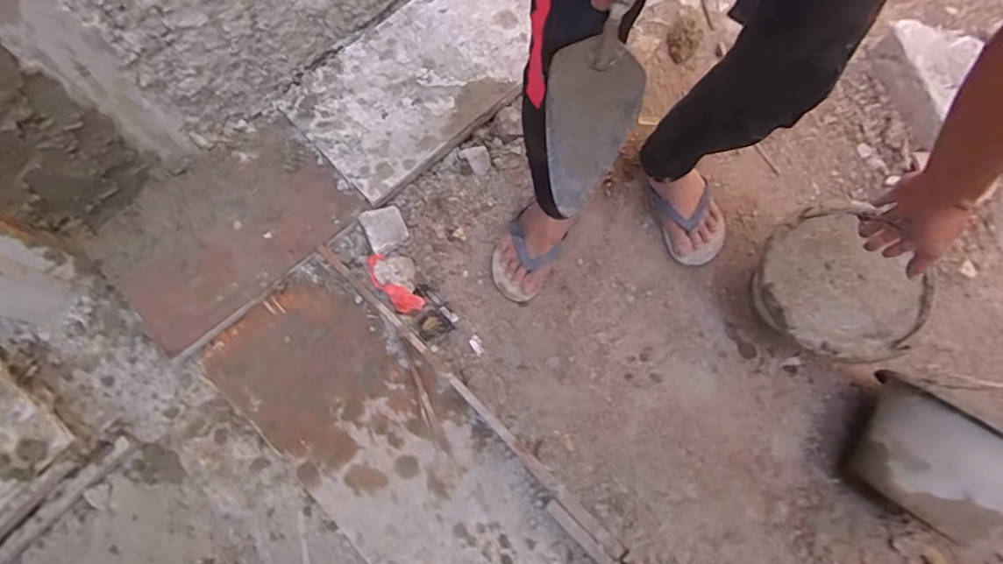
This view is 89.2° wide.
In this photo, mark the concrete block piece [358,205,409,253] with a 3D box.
[{"bbox_3d":[-0.220,-0.102,0.963,0.076,0.019,0.076,-21,89,-25],"label":"concrete block piece"}]

